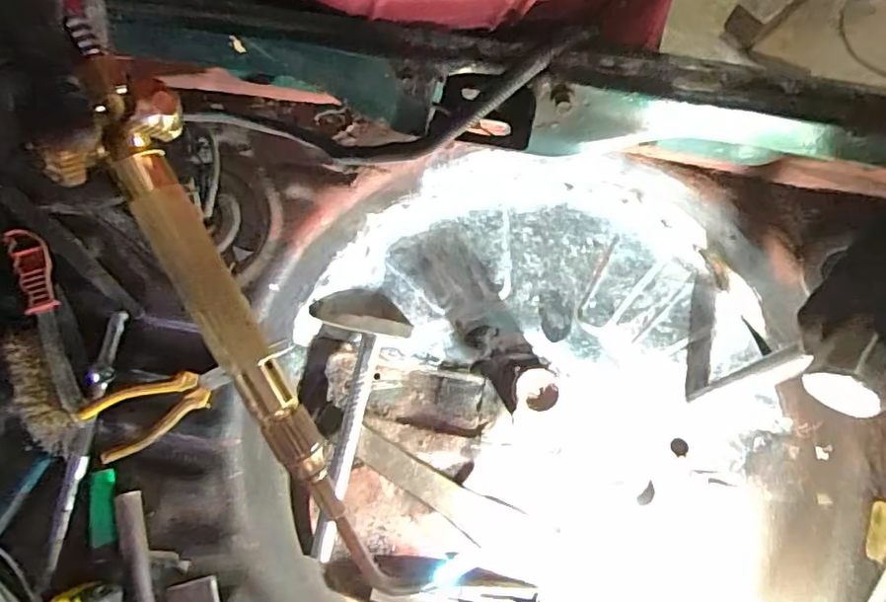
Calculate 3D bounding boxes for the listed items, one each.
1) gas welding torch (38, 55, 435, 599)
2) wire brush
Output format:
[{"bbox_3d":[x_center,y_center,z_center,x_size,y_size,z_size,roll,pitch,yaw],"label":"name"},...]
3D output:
[{"bbox_3d":[-0.095,0.032,0.304,0.052,0.034,0.319,-28,102,-6],"label":"gas welding torch"},{"bbox_3d":[-0.392,0.032,0.563,0.047,0.036,0.238,-20,76,-3],"label":"wire brush"}]

